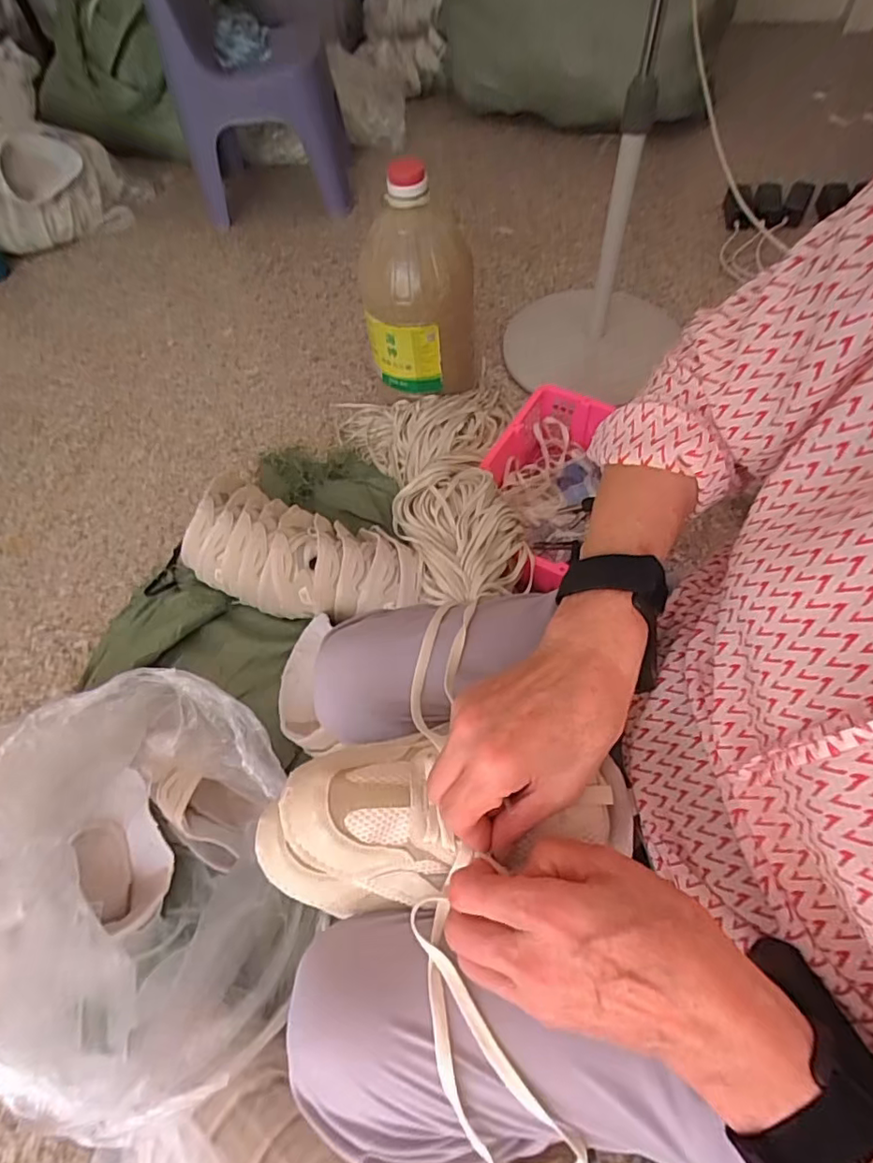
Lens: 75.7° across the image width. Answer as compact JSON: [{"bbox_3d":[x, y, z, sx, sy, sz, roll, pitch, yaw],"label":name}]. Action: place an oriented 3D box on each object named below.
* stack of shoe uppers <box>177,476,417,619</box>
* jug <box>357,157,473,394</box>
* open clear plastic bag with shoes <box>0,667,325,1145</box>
[{"bbox_3d":[-0.204,-0.054,0.894,0.385,0.093,0.200,13,61,11],"label":"stack of shoe uppers"},{"bbox_3d":[-0.031,-0.562,1.093,0.208,0.370,0.216,-3,60,0],"label":"jug"},{"bbox_3d":[-0.288,0.300,0.562,0.276,0.269,0.351,-19,59,-7],"label":"open clear plastic bag with shoes"}]

